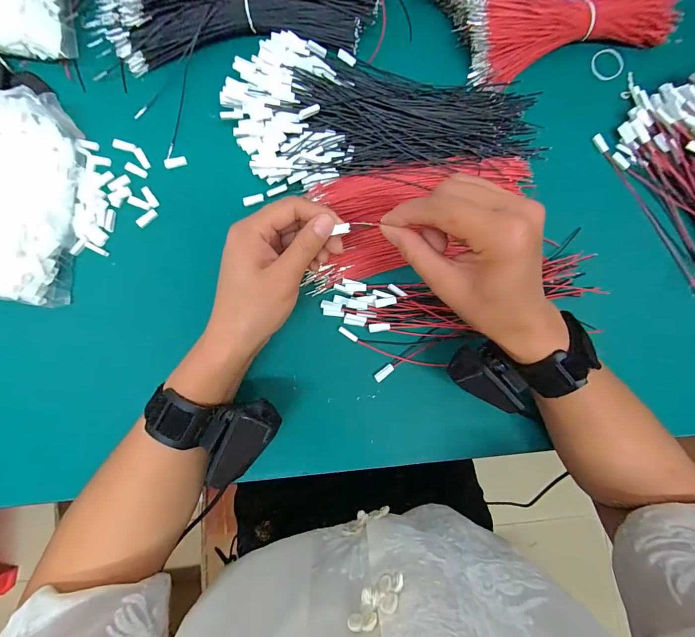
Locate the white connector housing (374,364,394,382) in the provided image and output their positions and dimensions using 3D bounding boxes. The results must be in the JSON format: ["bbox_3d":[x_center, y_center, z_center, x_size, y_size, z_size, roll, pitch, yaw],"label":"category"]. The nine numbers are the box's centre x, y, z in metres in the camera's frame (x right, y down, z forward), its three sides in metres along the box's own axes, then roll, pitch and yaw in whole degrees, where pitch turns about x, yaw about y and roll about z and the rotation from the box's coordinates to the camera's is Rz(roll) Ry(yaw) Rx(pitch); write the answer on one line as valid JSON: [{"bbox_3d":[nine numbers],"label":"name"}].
[{"bbox_3d":[0.034,0.050,0.322,0.020,0.004,0.008,-41,89,-7],"label":"white connector housing"}]

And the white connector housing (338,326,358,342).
[{"bbox_3d":[0.001,0.014,0.323,0.020,0.004,0.006,33,83,-1],"label":"white connector housing"}]

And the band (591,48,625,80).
[{"bbox_3d":[0.279,-0.272,0.374,0.026,0.004,0.032,-29,101,29],"label":"band"}]

